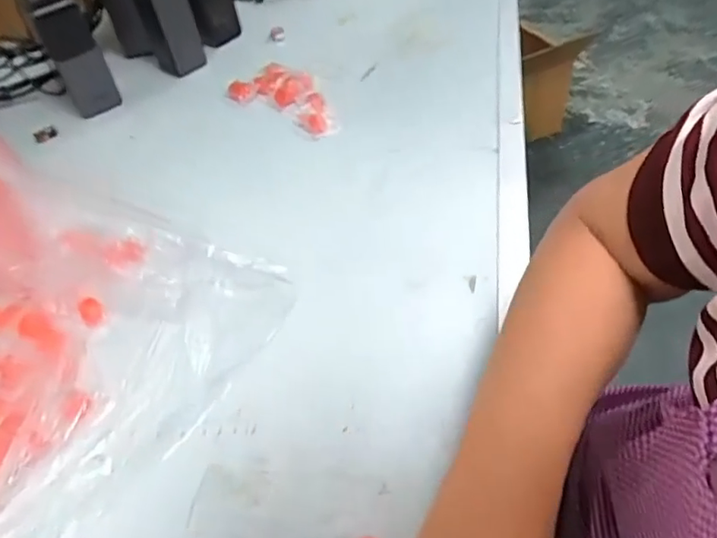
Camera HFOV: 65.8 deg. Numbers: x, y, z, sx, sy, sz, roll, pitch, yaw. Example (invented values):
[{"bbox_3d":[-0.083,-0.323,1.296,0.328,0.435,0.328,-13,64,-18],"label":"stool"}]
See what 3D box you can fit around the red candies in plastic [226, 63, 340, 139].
[{"bbox_3d":[-0.080,-0.211,0.691,0.174,0.027,0.085,28,57,31],"label":"red candies in plastic"}]

